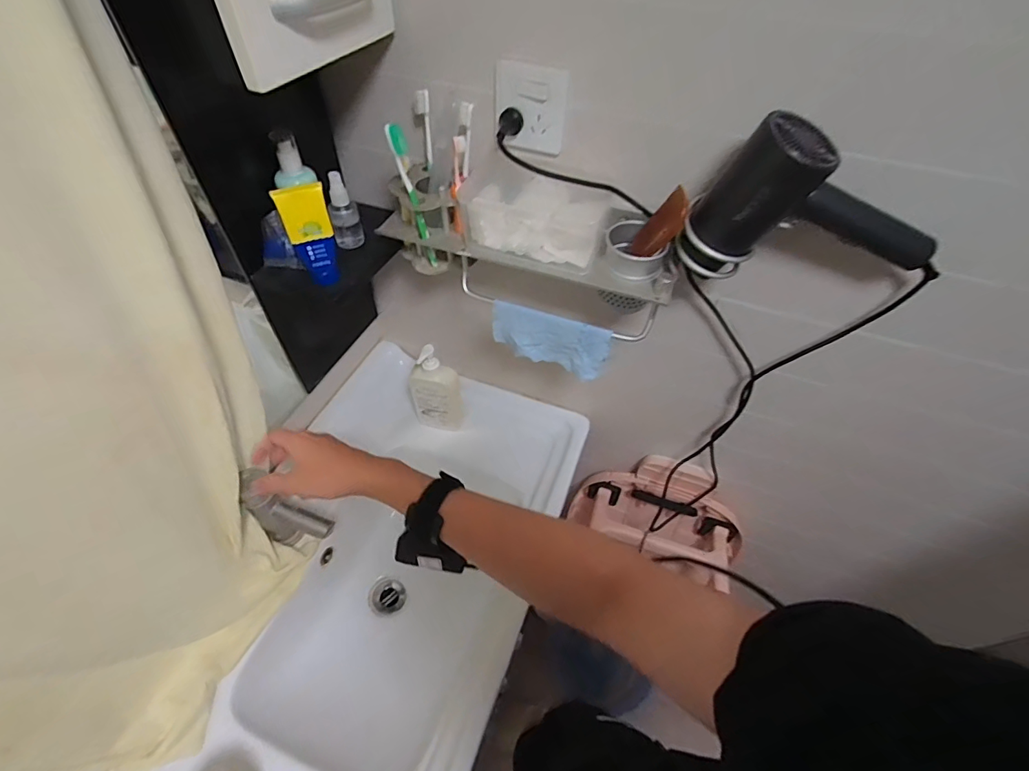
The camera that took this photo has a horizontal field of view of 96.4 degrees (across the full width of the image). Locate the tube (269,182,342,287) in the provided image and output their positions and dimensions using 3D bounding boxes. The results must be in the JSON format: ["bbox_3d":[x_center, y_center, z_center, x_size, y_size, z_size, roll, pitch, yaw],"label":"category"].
[{"bbox_3d":[-0.240,-0.176,0.547,0.051,0.109,0.031,-20,54,-18],"label":"tube"}]

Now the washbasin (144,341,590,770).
[{"bbox_3d":[-0.211,0.339,0.765,0.466,0.220,0.819,19,52,12],"label":"washbasin"}]

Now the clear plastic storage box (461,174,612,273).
[{"bbox_3d":[0.030,-0.210,0.575,0.168,0.069,0.075,15,51,10],"label":"clear plastic storage box"}]

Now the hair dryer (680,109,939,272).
[{"bbox_3d":[0.307,-0.177,0.454,0.224,0.138,0.063,4,50,0],"label":"hair dryer"}]

